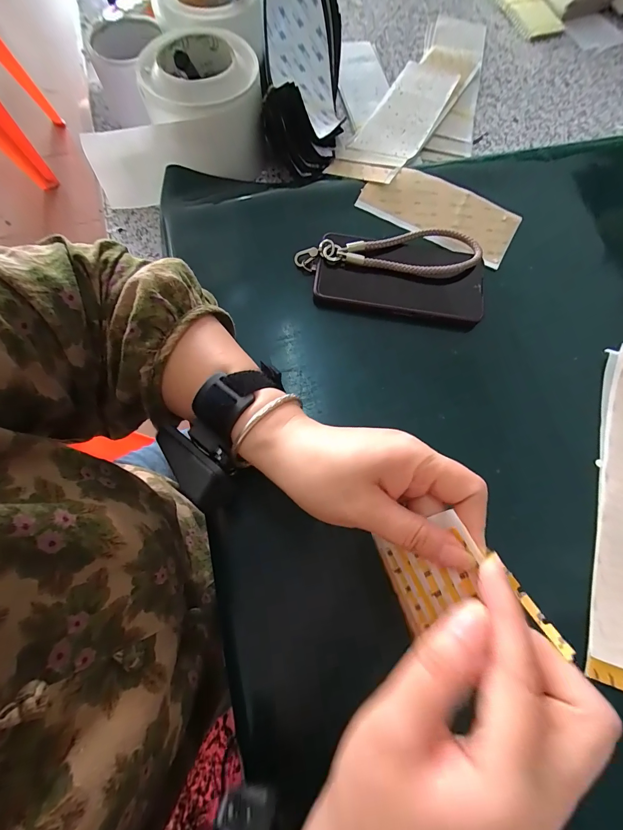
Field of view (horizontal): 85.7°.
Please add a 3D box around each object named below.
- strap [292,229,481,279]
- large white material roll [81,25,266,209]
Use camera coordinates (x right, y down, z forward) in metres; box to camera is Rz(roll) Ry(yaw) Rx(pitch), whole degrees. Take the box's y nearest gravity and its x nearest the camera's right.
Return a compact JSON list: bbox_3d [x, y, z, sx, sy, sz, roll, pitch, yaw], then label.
[{"bbox_3d":[0.077,-0.158,0.336,0.180,0.020,0.054,-8,74,-3],"label":"strap"},{"bbox_3d":[-0.164,-0.350,0.397,0.206,0.096,0.118,-17,74,-6],"label":"large white material roll"}]

